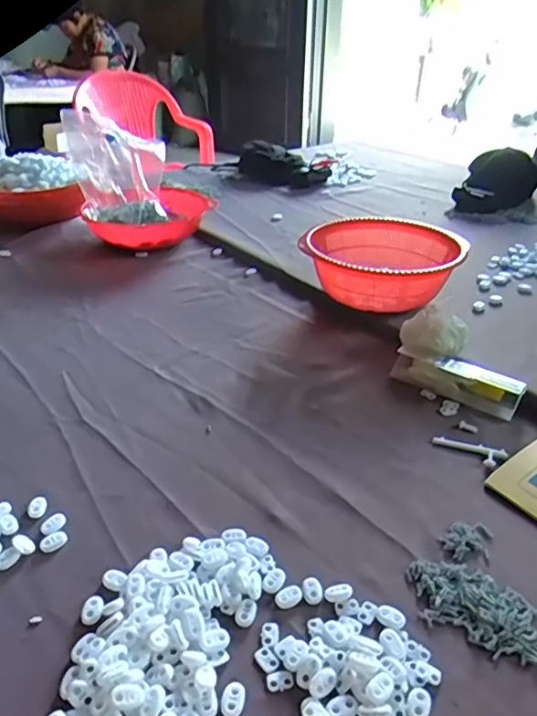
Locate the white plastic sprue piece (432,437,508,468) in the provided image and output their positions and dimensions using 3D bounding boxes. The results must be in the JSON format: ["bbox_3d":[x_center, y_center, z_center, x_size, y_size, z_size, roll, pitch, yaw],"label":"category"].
[{"bbox_3d":[0.214,0.097,0.606,0.075,0.008,0.026,9,33,16],"label":"white plastic sprue piece"}]

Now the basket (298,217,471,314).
[{"bbox_3d":[0.168,-0.132,0.868,0.230,0.096,0.208,14,34,22],"label":"basket"}]

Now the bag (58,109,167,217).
[{"bbox_3d":[-0.302,-0.381,1.118,0.188,0.171,0.108,0,32,-2],"label":"bag"}]

